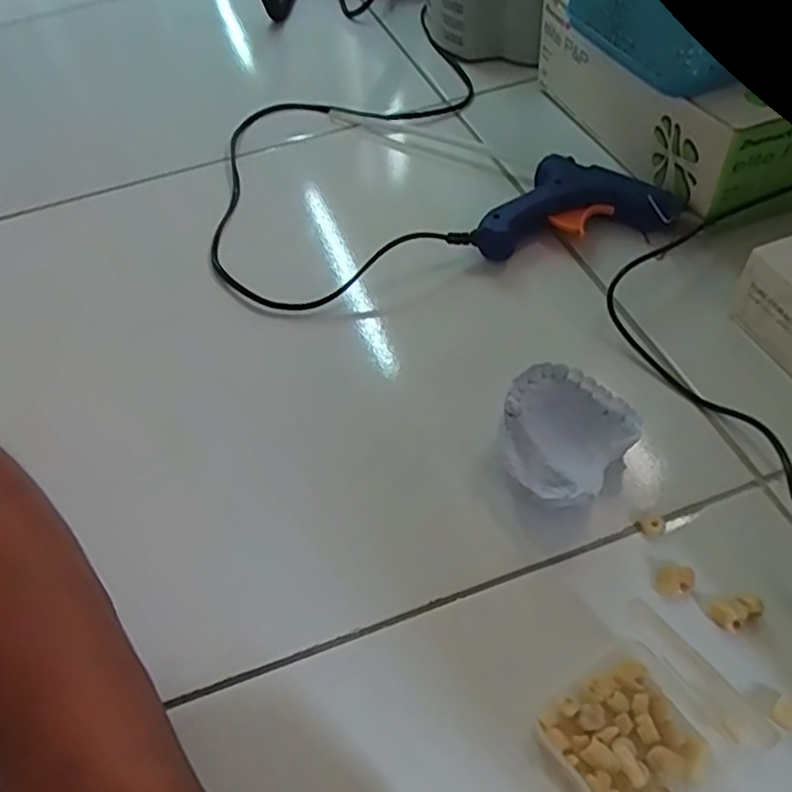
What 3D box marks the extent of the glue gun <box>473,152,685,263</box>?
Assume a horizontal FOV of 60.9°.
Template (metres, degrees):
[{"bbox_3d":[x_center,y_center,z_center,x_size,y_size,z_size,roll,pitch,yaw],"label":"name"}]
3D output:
[{"bbox_3d":[0.119,-0.112,0.427,0.097,0.022,0.098,26,58,25],"label":"glue gun"}]

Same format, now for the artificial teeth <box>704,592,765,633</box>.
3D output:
[{"bbox_3d":[0.140,0.088,0.278,0.020,0.008,0.014,-22,51,-11],"label":"artificial teeth"}]

